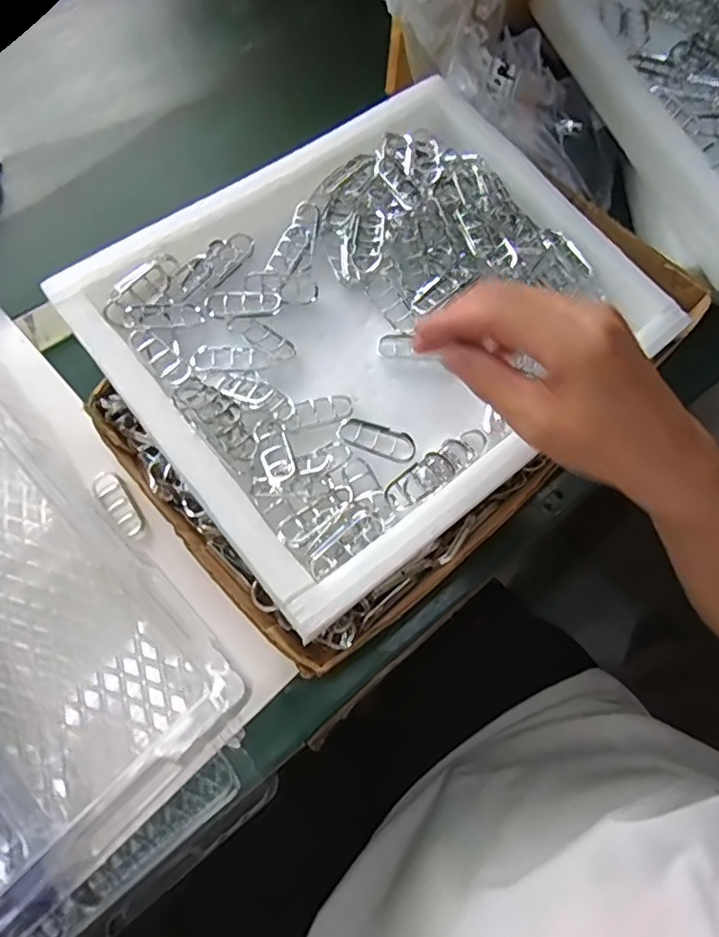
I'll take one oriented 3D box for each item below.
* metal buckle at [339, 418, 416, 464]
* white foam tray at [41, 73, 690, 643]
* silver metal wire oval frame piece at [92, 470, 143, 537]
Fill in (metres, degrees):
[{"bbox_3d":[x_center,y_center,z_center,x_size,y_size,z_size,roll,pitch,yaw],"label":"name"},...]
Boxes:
[{"bbox_3d":[0.012,-0.019,0.381,0.050,0.006,0.023,17,69,4],"label":"metal buckle"},{"bbox_3d":[0.015,-0.108,0.404,0.354,0.038,0.288,-37,75,-15],"label":"white foam tray"},{"bbox_3d":[-0.170,0.024,0.409,0.021,0.004,0.055,-31,74,-14],"label":"silver metal wire oval frame piece"}]

